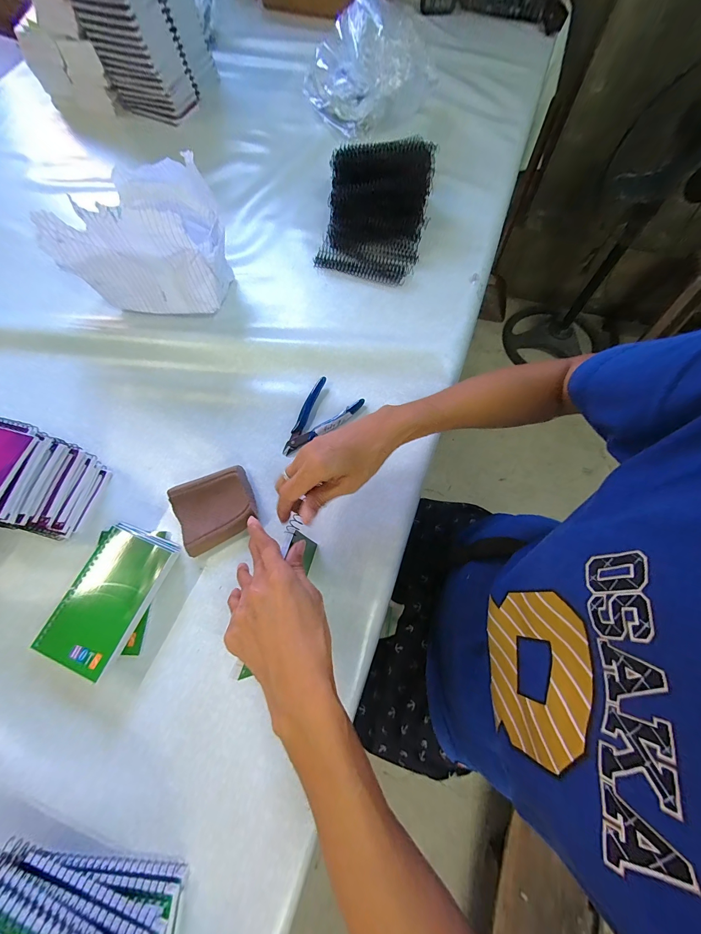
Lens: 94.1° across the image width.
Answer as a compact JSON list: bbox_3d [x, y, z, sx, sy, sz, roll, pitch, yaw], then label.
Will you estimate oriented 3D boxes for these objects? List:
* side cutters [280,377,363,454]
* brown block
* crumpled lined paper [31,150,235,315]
[{"bbox_3d":[-0.048,-0.063,0.433,0.072,0.010,0.118,35,74,15],"label":"side cutters"},{"bbox_3d":[-0.159,0.047,0.388,0.089,0.025,0.087,-26,70,-7],"label":"brown block"},{"bbox_3d":[-0.281,-0.353,0.483,0.211,0.141,0.203,10,69,6],"label":"crumpled lined paper"}]

